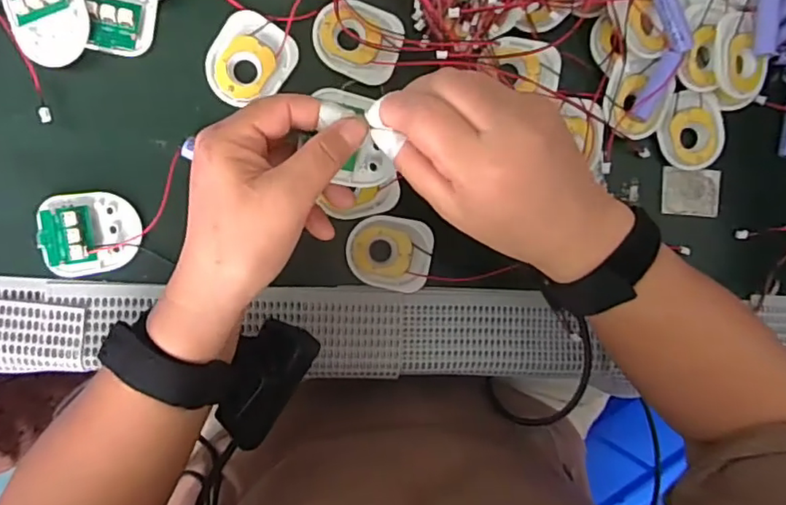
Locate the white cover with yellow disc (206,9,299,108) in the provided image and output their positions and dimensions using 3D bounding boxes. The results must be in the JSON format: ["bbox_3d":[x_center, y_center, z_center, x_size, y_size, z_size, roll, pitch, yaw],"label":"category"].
[{"bbox_3d":[-0.092,-0.123,0.368,0.048,0.007,0.057,32,84,-7],"label":"white cover with yellow disc"}]

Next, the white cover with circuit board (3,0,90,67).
[{"bbox_3d":[-0.210,-0.144,0.345,0.047,0.012,0.058,-12,101,2],"label":"white cover with circuit board"}]

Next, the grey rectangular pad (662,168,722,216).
[{"bbox_3d":[0.227,-0.046,0.432,0.046,0.006,0.036,3,84,-9],"label":"grey rectangular pad"}]

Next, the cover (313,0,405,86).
[{"bbox_3d":[-0.023,-0.141,0.378,0.058,0.008,0.048,16,87,-9],"label":"cover"}]

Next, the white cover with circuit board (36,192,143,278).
[{"bbox_3d":[-0.188,-0.012,0.350,0.056,0.008,0.049,-9,91,-9],"label":"white cover with circuit board"}]

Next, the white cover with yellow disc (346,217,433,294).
[{"bbox_3d":[-0.002,0.000,0.385,0.057,0.009,0.048,13,87,-9],"label":"white cover with yellow disc"}]

